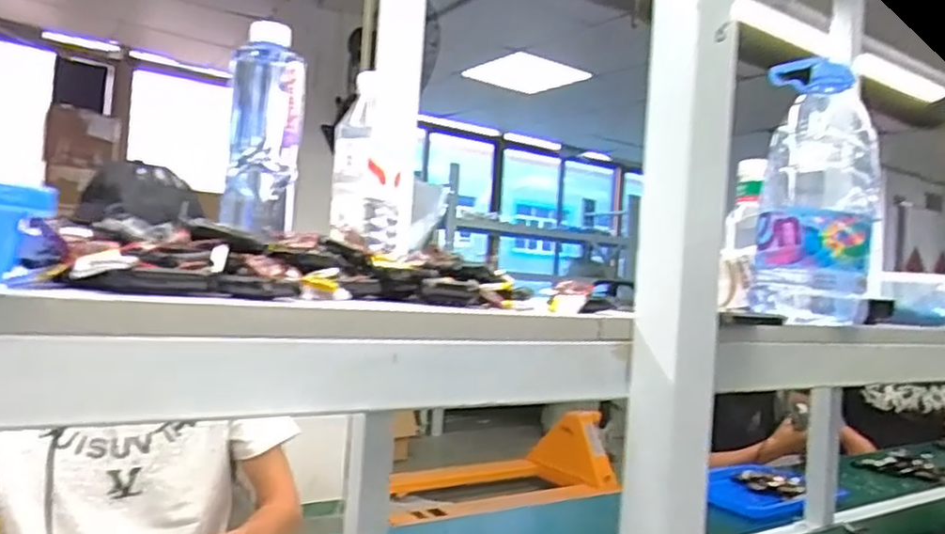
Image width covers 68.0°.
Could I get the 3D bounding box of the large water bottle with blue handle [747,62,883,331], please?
[{"bbox_3d":[0.317,-0.074,0.646,0.106,0.244,0.095,4,0,29],"label":"large water bottle with blue handle"}]

